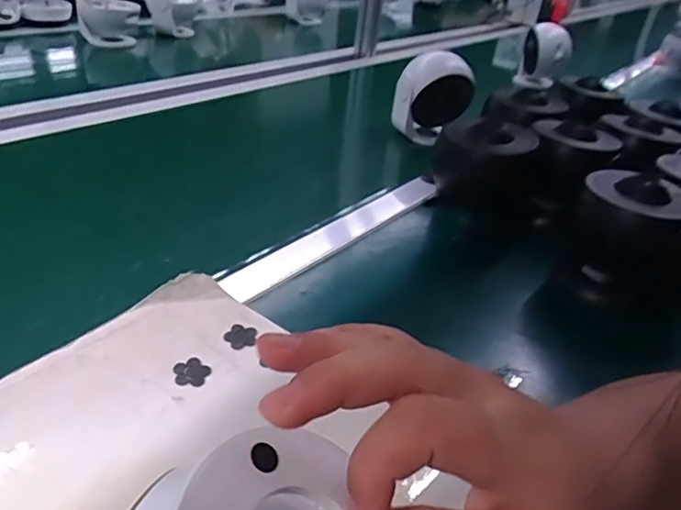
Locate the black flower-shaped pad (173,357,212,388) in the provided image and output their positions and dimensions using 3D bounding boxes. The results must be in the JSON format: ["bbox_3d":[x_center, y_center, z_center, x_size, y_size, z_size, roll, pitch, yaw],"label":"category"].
[{"bbox_3d":[-0.109,0.086,0.406,0.026,0.004,0.025,29,36,23],"label":"black flower-shaped pad"}]

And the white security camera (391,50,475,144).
[{"bbox_3d":[0.146,-0.246,0.853,0.115,0.129,0.091,7,35,1],"label":"white security camera"}]

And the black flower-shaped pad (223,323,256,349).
[{"bbox_3d":[-0.080,0.066,0.443,0.025,0.005,0.025,7,33,-9],"label":"black flower-shaped pad"}]

